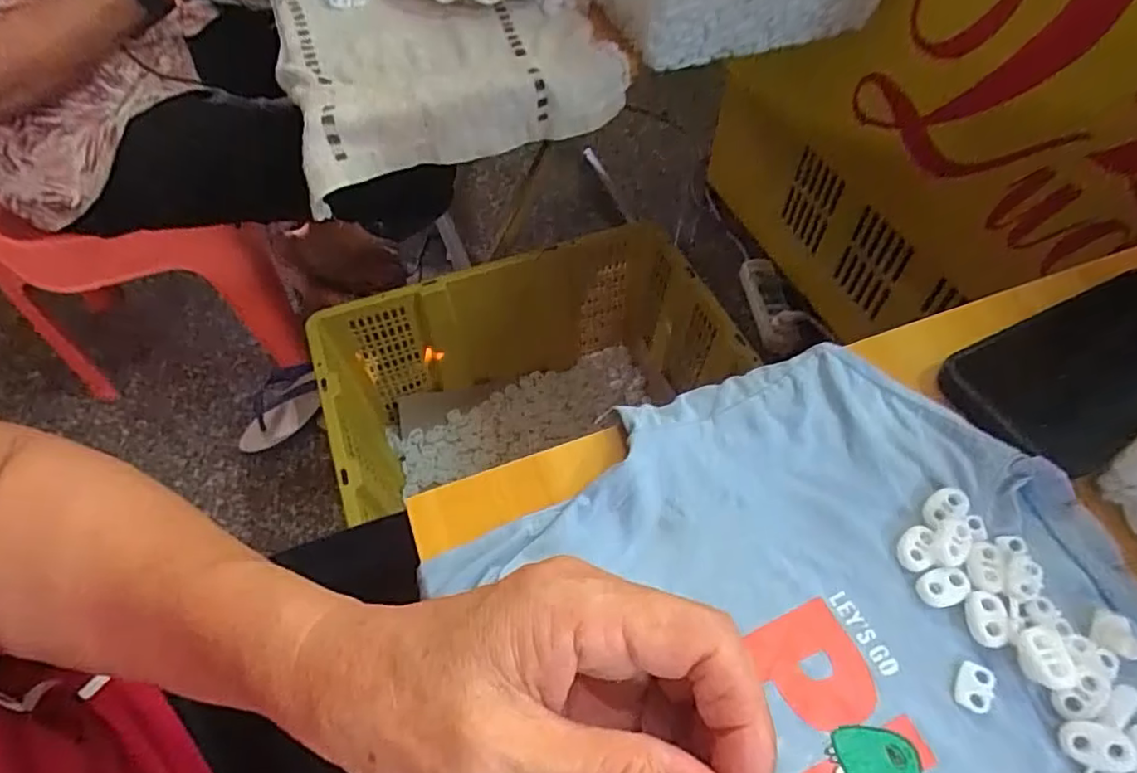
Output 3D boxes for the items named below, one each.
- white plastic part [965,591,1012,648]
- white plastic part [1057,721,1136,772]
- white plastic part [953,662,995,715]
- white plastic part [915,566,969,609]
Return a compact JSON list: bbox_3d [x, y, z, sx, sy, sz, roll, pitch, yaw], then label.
[{"bbox_3d":[0.175,0.097,0.258,0.015,0.005,0.021,8,56,6],"label":"white plastic part"},{"bbox_3d":[0.198,0.134,0.231,0.023,0.004,0.014,4,71,24],"label":"white plastic part"},{"bbox_3d":[0.163,0.120,0.247,0.013,0.004,0.019,27,60,18],"label":"white plastic part"},{"bbox_3d":[0.162,0.087,0.268,0.021,0.006,0.015,-12,56,-7],"label":"white plastic part"}]

